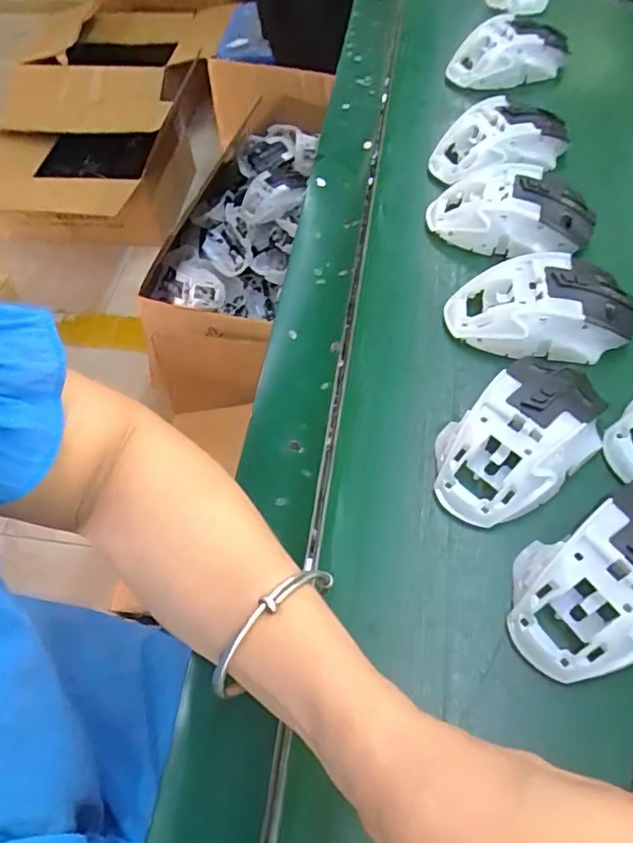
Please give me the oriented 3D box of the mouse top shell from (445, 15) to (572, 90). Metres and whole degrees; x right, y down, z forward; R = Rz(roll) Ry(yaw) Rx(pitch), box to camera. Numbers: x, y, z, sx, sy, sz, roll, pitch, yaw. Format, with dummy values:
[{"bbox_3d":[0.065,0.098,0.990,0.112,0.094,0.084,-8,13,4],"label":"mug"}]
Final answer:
[{"bbox_3d":[0.181,-0.346,0.523,0.101,0.049,0.058,-19,59,-7],"label":"mouse top shell"}]

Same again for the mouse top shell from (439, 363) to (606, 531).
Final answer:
[{"bbox_3d":[0.113,0.010,0.304,0.101,0.037,0.071,-38,64,-18],"label":"mouse top shell"}]

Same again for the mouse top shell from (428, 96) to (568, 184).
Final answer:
[{"bbox_3d":[0.151,-0.226,0.450,0.111,0.043,0.066,-19,59,-7],"label":"mouse top shell"}]

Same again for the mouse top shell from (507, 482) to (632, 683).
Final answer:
[{"bbox_3d":[0.145,0.074,0.264,0.108,0.036,0.065,-26,61,-11],"label":"mouse top shell"}]

